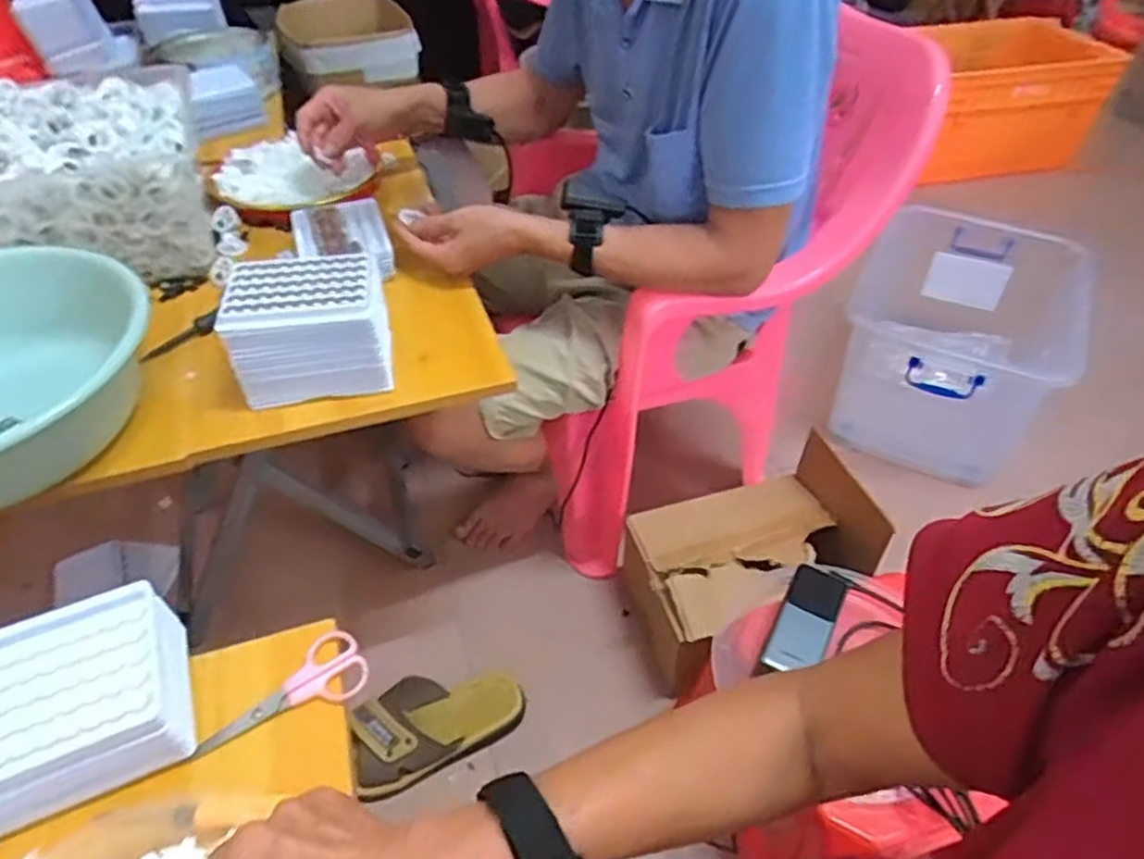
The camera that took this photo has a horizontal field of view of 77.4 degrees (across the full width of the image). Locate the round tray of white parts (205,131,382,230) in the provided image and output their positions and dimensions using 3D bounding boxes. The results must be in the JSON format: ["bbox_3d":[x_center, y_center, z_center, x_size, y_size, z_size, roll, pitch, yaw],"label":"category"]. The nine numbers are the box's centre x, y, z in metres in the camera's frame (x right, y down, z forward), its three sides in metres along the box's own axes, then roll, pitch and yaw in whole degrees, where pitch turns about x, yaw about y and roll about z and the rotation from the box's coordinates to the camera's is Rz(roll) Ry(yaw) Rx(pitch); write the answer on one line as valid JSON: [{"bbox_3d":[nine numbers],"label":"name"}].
[{"bbox_3d":[-0.356,-0.324,0.921,0.191,0.042,0.169,19,47,17],"label":"round tray of white parts"}]

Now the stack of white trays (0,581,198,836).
[{"bbox_3d":[-0.308,0.166,0.429,0.139,0.052,0.104,-18,48,-18],"label":"stack of white trays"}]

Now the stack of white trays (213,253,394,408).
[{"bbox_3d":[-0.236,-0.095,0.654,0.134,0.104,0.086,-7,45,-8],"label":"stack of white trays"}]

